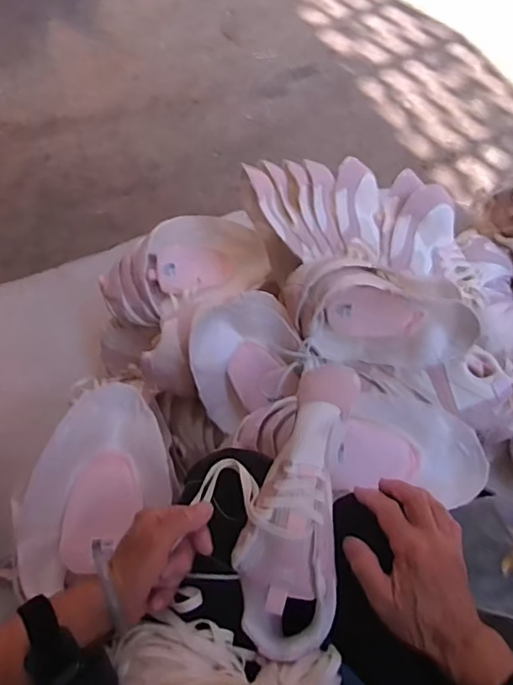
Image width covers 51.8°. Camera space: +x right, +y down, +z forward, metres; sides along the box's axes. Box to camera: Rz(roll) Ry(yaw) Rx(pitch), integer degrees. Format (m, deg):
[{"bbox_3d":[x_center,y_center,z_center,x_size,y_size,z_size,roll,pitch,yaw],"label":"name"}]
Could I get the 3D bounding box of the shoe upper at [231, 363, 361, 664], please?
[{"bbox_3d":[0.038,0.144,0.458,0.084,0.057,0.244,11,88,6],"label":"shoe upper"}]

